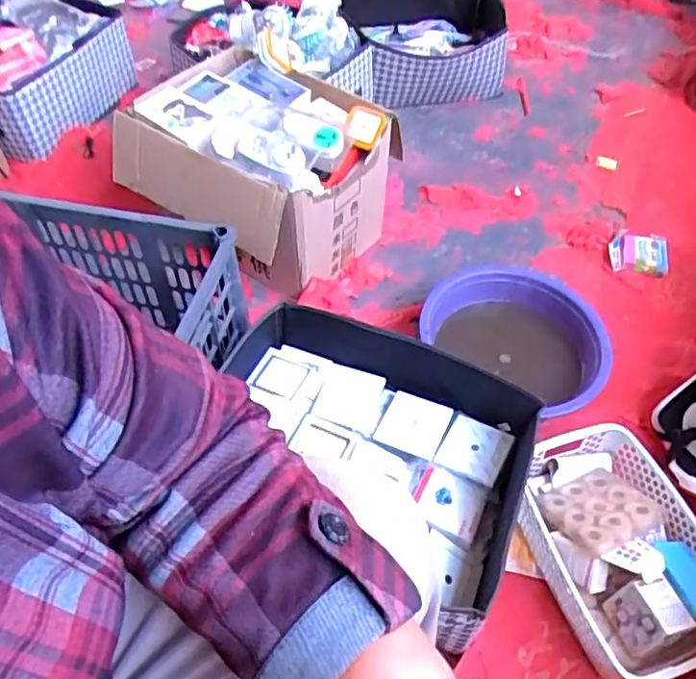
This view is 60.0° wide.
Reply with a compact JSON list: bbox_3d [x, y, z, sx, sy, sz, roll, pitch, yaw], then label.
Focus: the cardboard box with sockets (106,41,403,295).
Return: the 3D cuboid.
[{"bbox_3d":[-0.170,-0.323,1.131,0.425,0.275,0.366,30,57,22],"label":"cardboard box with sockets"}]

